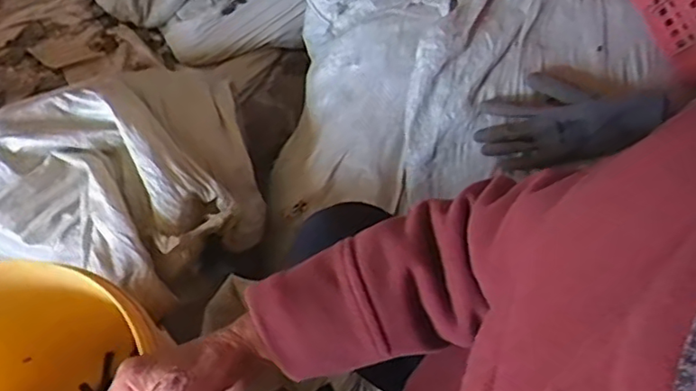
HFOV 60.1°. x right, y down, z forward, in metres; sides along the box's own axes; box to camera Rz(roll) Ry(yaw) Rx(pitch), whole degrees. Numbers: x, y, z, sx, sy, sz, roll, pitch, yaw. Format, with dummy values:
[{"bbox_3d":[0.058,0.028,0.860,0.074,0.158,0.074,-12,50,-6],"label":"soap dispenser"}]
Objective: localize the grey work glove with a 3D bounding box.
[{"bbox_3d":[0.277,-0.103,0.760,0.223,0.076,0.095,-6,59,32],"label":"grey work glove"}]

